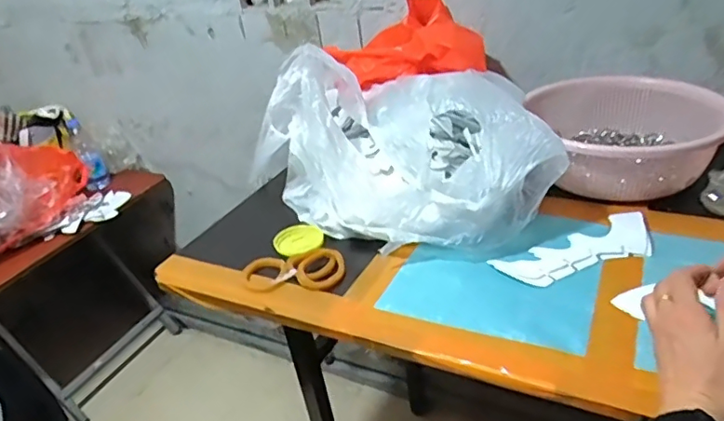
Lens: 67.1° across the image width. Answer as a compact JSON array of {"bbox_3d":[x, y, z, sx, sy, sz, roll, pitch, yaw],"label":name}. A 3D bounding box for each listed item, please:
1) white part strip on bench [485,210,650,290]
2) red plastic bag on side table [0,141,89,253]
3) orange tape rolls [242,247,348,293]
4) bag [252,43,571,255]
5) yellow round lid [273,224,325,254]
[{"bbox_3d":[0.266,0.045,0.650,0.205,0.010,0.072,-18,31,-17],"label":"white part strip on bench"},{"bbox_3d":[-0.821,-0.043,1.267,0.154,0.196,0.309,13,35,32],"label":"red plastic bag on side table"},{"bbox_3d":[-0.086,0.073,0.698,0.129,0.012,0.081,-1,30,12],"label":"orange tape rolls"},{"bbox_3d":[0.041,-0.101,0.779,0.284,0.190,0.430,-22,32,-23],"label":"bag"},{"bbox_3d":[-0.088,0.039,0.757,0.069,0.009,0.058,7,33,24],"label":"yellow round lid"}]

